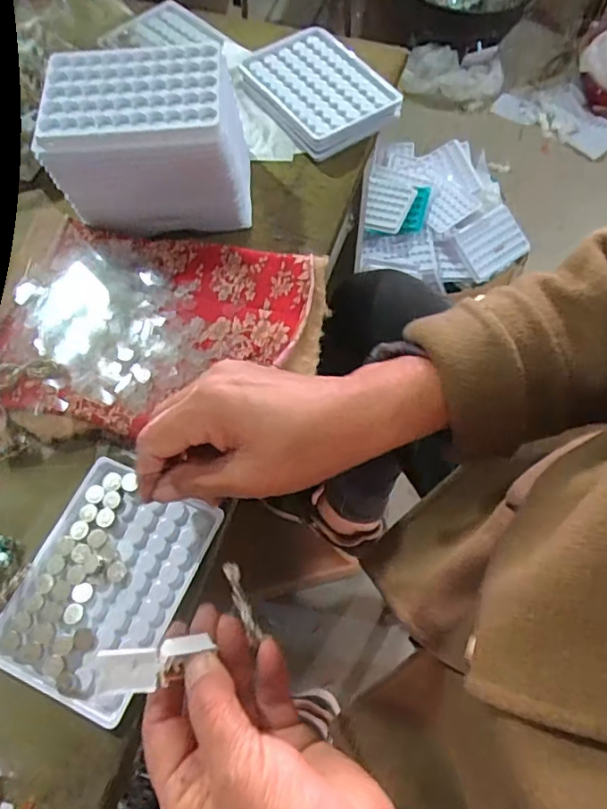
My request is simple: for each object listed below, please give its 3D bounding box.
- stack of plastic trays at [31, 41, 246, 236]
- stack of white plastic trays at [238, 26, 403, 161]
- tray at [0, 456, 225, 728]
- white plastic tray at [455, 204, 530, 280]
[{"bbox_3d":[-0.110,-0.191,0.402,0.133,0.094,0.090,-4,65,-2],"label":"stack of plastic trays"},{"bbox_3d":[0.011,-0.284,0.483,0.095,0.023,0.130,-32,69,-14],"label":"stack of white plastic trays"},{"bbox_3d":[-0.117,0.104,0.320,0.089,0.009,0.126,22,67,10],"label":"tray"},{"bbox_3d":[0.319,-0.276,0.910,0.110,0.008,0.093,-33,94,-12],"label":"white plastic tray"}]

